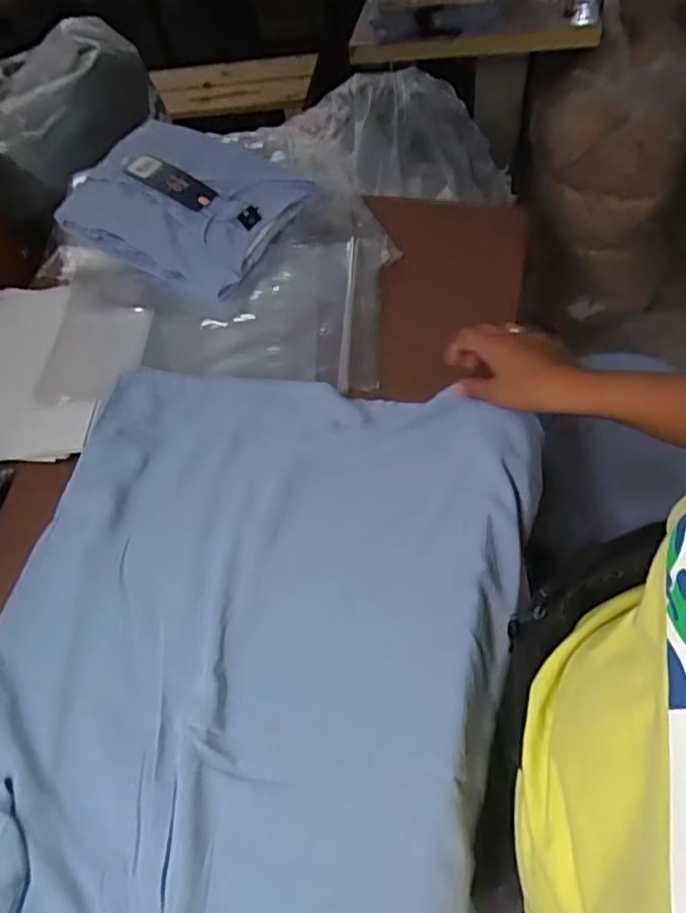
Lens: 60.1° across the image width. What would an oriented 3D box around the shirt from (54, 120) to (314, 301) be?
[{"bbox_3d":[-0.201,-0.341,0.778,0.260,0.086,0.229,25,63,19],"label":"shirt"}]

